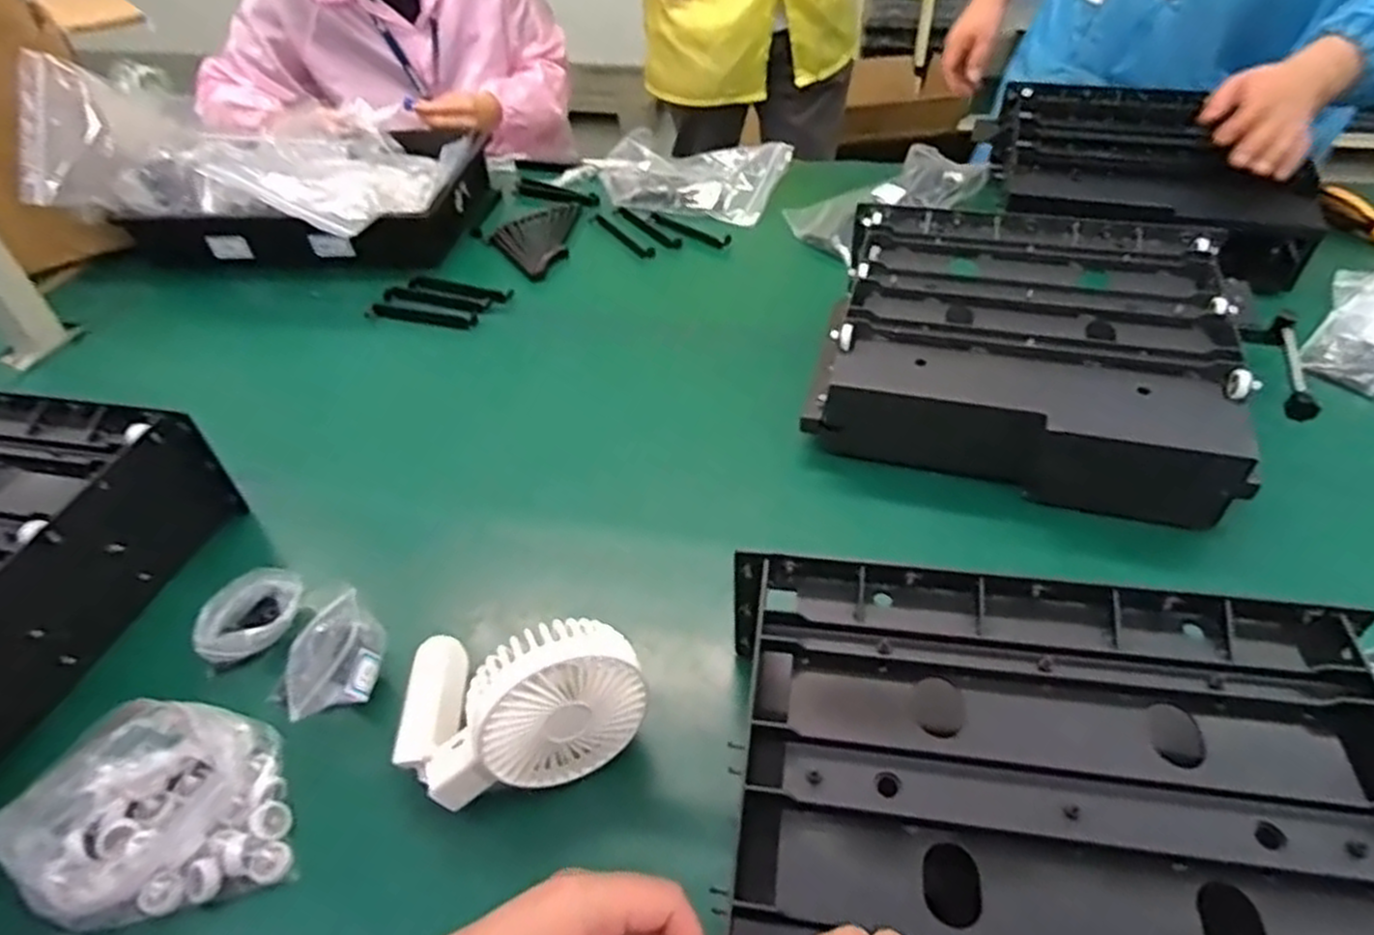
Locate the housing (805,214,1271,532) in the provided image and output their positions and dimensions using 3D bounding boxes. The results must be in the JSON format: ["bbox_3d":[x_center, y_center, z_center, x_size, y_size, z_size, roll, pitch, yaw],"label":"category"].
[{"bbox_3d":[0.317,-0.110,0.704,0.356,0.109,0.301,11,46,15],"label":"housing"}]

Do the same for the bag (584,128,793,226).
[{"bbox_3d":[-0.009,-0.422,1.104,0.292,0.048,0.175,12,46,16],"label":"bag"}]

